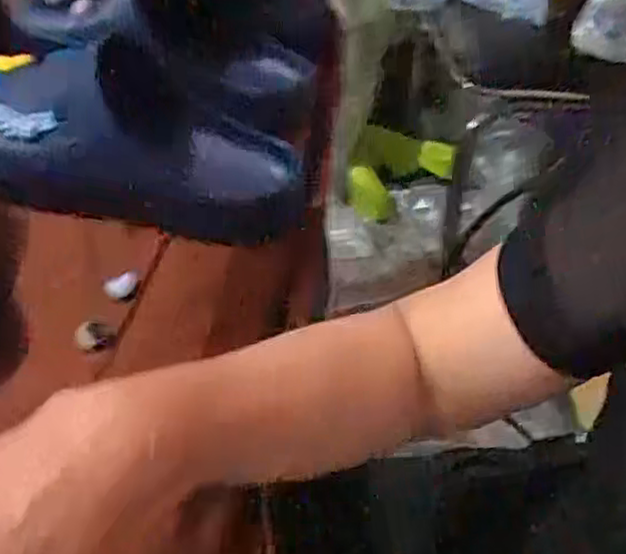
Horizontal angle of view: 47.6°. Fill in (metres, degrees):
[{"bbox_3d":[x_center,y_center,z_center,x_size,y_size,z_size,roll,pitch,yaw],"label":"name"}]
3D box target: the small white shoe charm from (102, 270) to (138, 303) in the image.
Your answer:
[{"bbox_3d":[-0.127,0.006,0.467,0.023,0.011,0.018,-4,45,-5],"label":"small white shoe charm"}]

